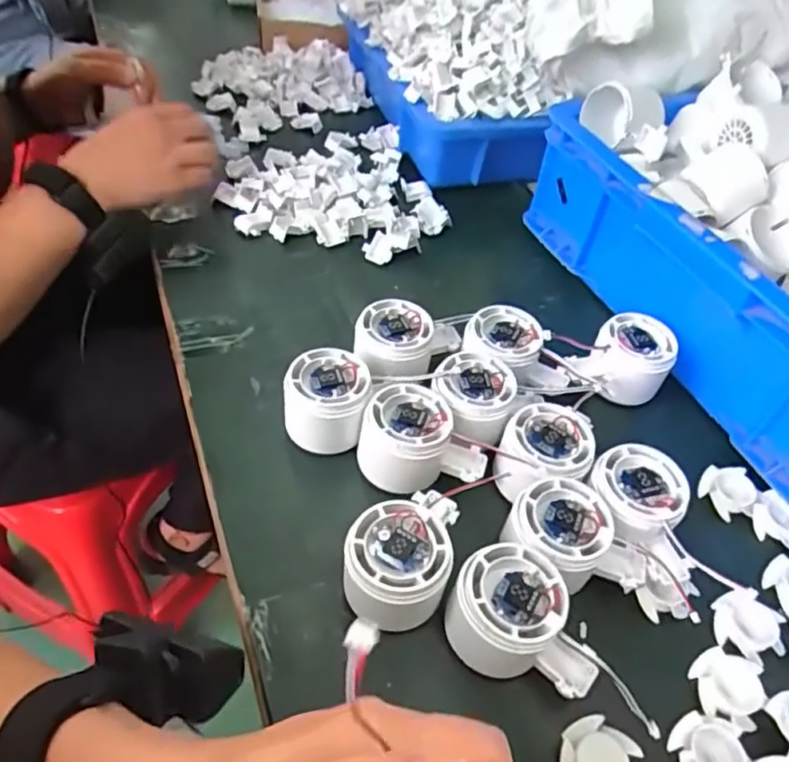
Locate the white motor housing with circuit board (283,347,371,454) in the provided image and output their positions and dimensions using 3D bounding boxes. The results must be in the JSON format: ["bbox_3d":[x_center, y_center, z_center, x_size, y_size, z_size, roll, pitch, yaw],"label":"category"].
[{"bbox_3d":[-0.047,0.015,0.438,0.055,0.049,0.057,4,48,-3],"label":"white motor housing with circuit board"}]

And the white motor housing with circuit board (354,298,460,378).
[{"bbox_3d":[0.011,-0.020,0.485,0.084,0.056,0.063,-4,49,-10],"label":"white motor housing with circuit board"}]

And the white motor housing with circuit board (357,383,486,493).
[{"bbox_3d":[0.017,0.037,0.423,0.082,0.044,0.059,-3,49,-9],"label":"white motor housing with circuit board"}]

